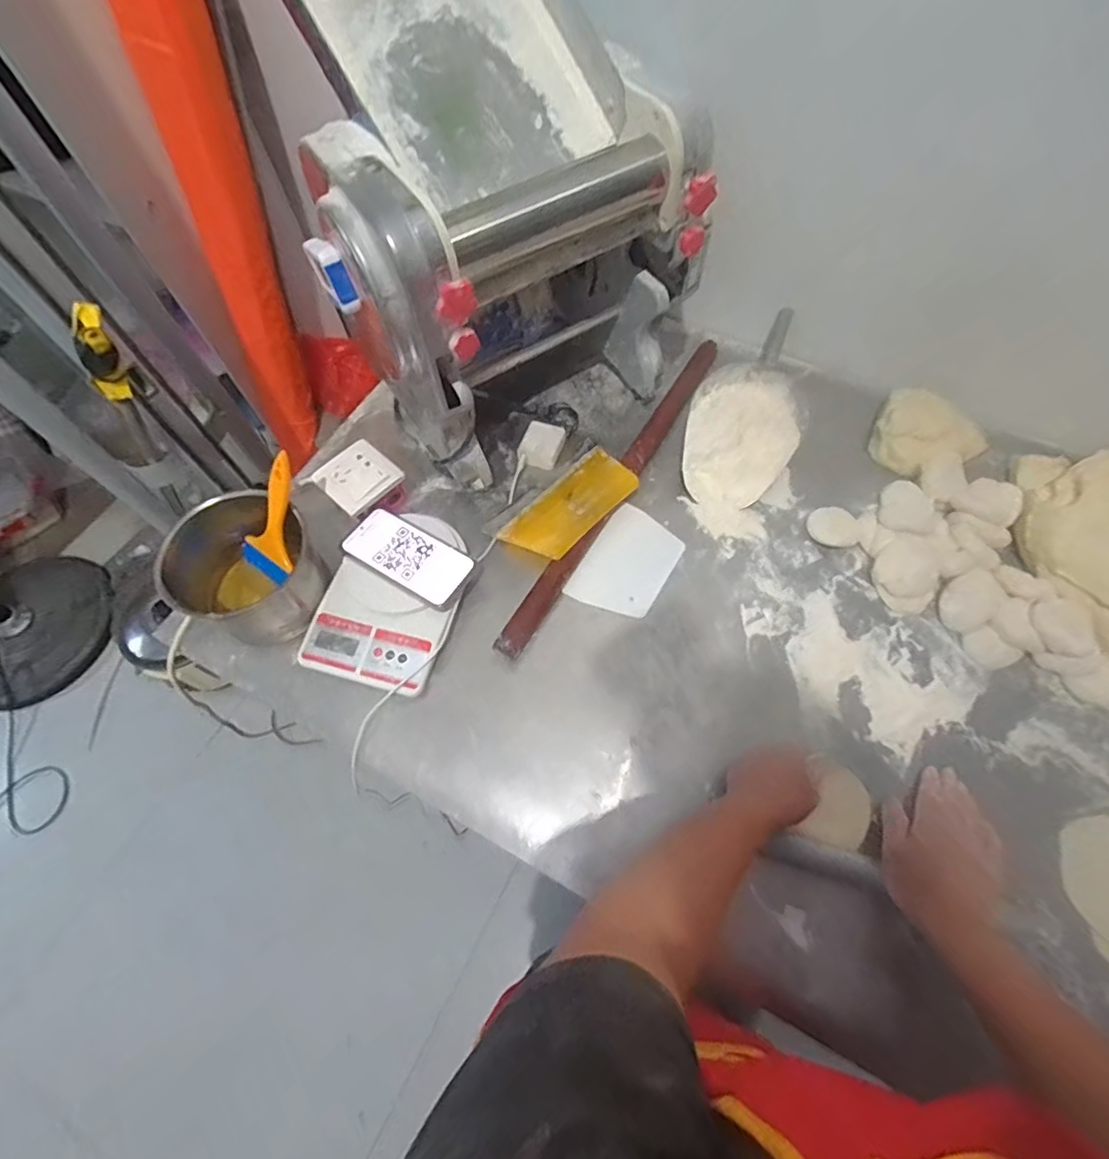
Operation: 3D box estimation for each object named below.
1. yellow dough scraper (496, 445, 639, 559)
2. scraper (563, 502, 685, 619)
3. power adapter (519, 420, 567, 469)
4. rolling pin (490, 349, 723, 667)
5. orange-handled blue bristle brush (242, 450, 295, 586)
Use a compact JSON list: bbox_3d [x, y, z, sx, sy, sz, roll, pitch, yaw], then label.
[{"bbox_3d":[0.022,-0.095,0.704,0.173,0.009,0.089,-44,55,-12],"label":"yellow dough scraper"},{"bbox_3d":[0.093,-0.022,0.696,0.101,0.005,0.149,27,67,15],"label":"scraper"},{"bbox_3d":[-0.016,-0.183,0.757,0.057,0.022,0.057,19,104,12],"label":"power adapter"},{"bbox_3d":[0.087,-0.130,0.735,0.034,0.035,0.555,28,67,16],"label":"rolling pin"},{"bbox_3d":[-0.311,-0.066,0.624,0.076,0.156,0.016,40,32,20],"label":"orange-handled blue bristle brush"}]

